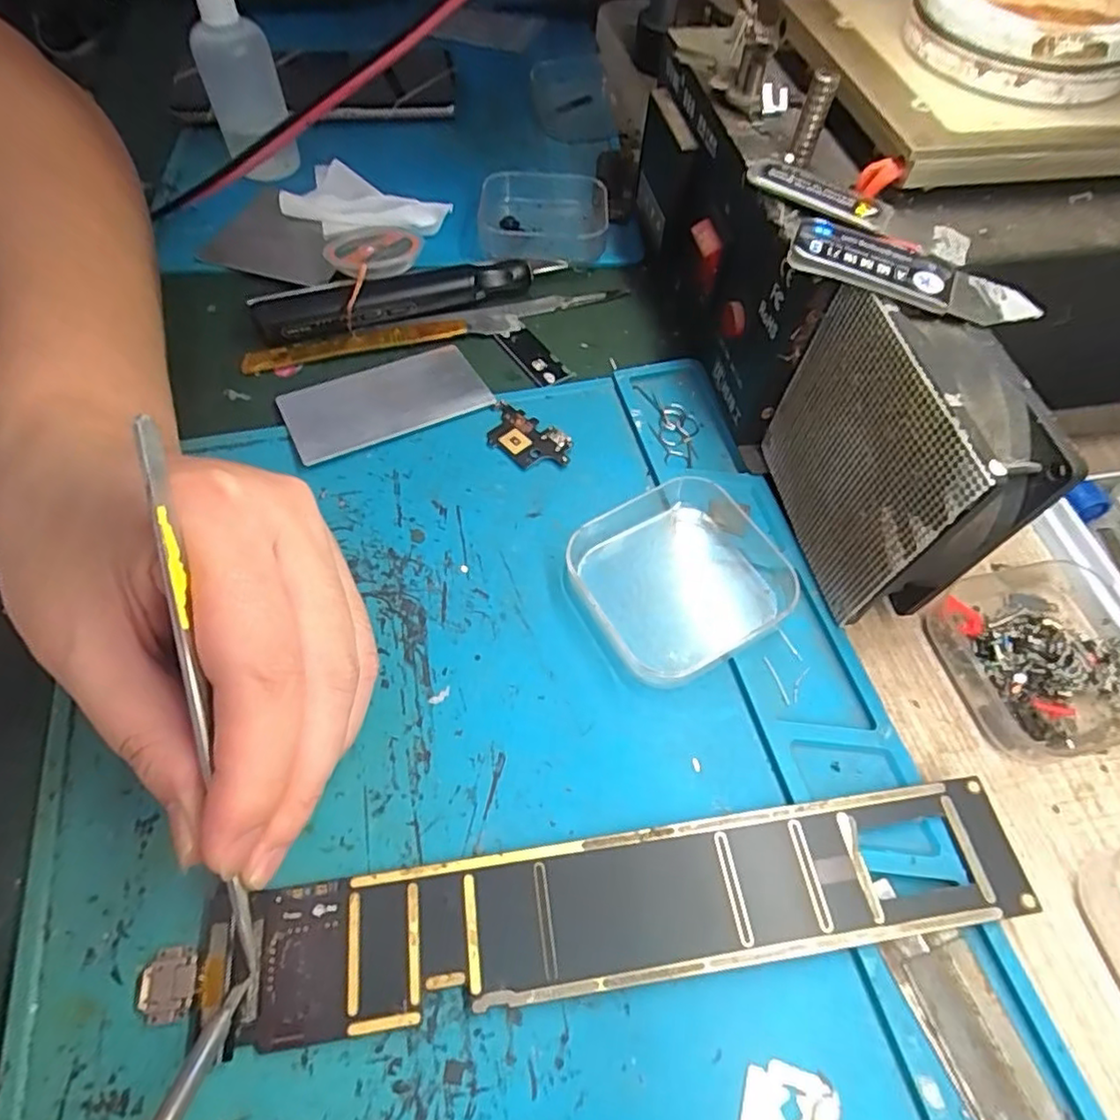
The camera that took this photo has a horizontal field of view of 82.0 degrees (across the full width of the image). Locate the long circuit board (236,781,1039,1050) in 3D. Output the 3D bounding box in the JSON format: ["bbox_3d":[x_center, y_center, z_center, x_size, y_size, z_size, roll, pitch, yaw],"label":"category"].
[{"bbox_3d":[0.023,0.092,0.172,0.199,0.004,0.036,-7,58,-4],"label":"long circuit board"}]

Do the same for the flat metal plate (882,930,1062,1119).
[{"bbox_3d":[0.103,0.117,0.162,0.021,0.004,0.042,-17,60,-12],"label":"flat metal plate"}]

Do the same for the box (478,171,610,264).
[{"bbox_3d":[-0.008,-0.170,0.323,0.063,0.017,0.059,3,58,0],"label":"box"}]

